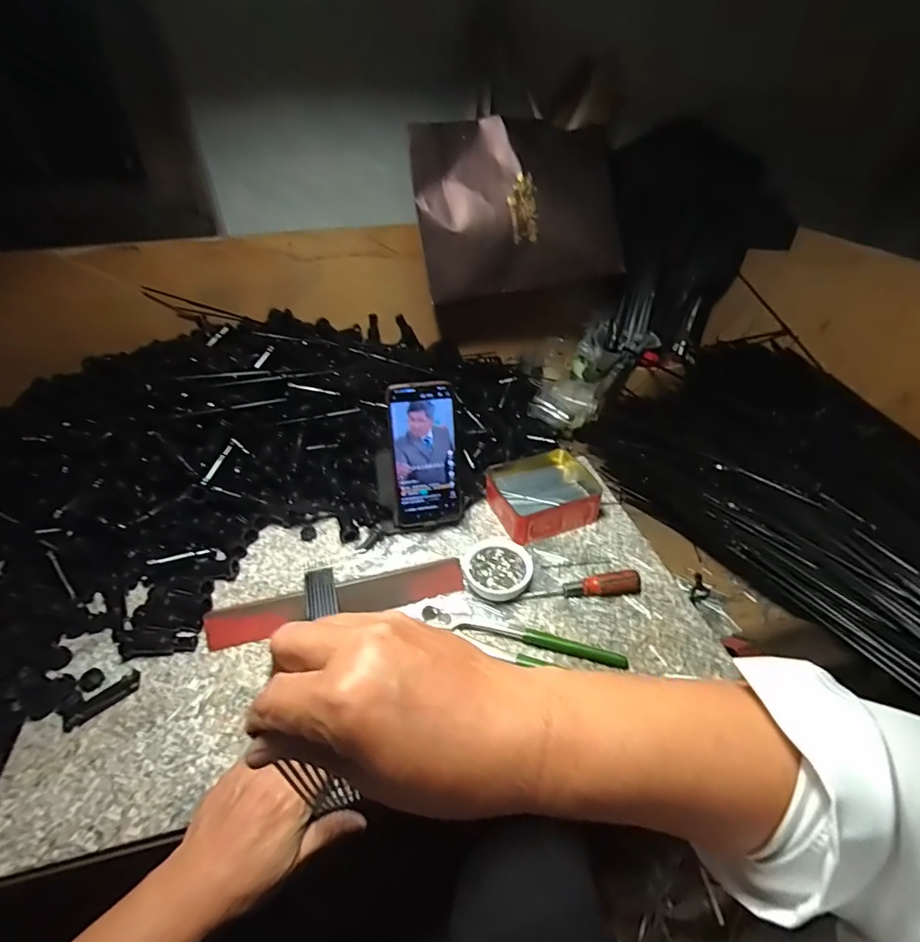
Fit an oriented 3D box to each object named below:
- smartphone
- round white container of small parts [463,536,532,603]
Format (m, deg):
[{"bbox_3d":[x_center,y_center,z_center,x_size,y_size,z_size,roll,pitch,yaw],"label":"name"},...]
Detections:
[{"bbox_3d":[-0.041,-0.017,0.562,0.077,0.164,0.011,-6,16,-12],"label":"smartphone"},{"bbox_3d":[0.044,0.104,0.533,0.069,0.022,0.076,6,40,10],"label":"round white container of small parts"}]

